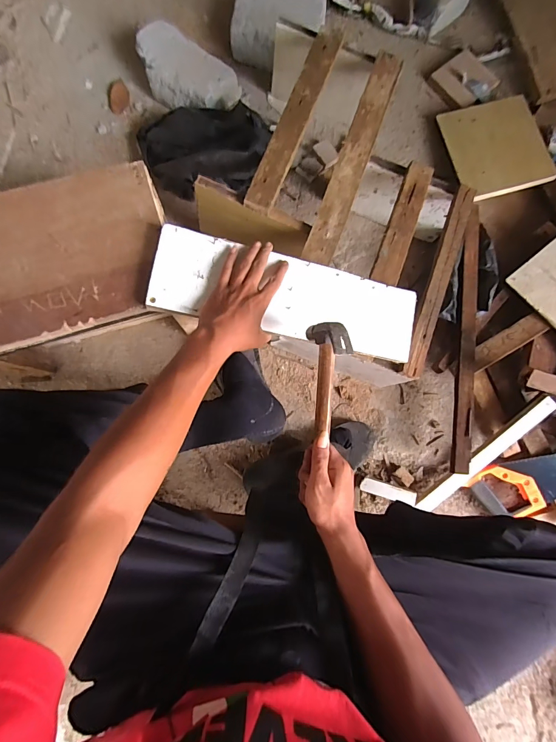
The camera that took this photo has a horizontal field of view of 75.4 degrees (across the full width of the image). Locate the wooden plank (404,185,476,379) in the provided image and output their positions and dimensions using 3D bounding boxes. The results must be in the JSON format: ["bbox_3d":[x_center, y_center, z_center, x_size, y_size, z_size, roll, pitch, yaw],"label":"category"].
[{"bbox_3d":[0.275,-0.158,0.612,0.034,0.020,0.351,20,81,-2],"label":"wooden plank"}]

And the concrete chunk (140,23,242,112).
[{"bbox_3d":[-0.199,-0.624,0.762,0.217,0.073,0.122,30,83,1],"label":"concrete chunk"}]

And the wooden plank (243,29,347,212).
[{"bbox_3d":[0.032,-0.439,0.623,0.049,0.020,0.368,21,81,-1],"label":"wooden plank"}]

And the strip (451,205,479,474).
[{"bbox_3d":[0.372,-0.071,0.701,0.037,0.023,0.522,8,81,-3],"label":"strip"}]

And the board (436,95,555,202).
[{"bbox_3d":[0.485,-0.500,0.797,0.190,0.018,0.244,-14,75,6],"label":"board"}]

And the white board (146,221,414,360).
[{"bbox_3d":[0.022,-0.110,0.542,0.398,0.022,0.116,11,83,-13],"label":"white board"}]

